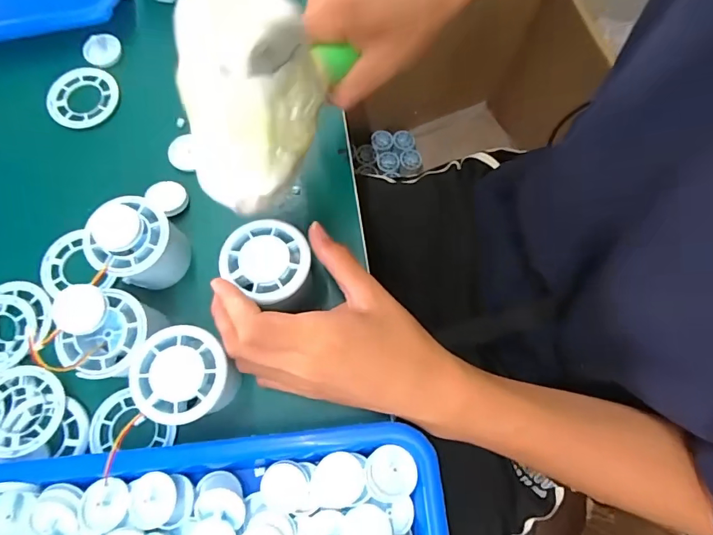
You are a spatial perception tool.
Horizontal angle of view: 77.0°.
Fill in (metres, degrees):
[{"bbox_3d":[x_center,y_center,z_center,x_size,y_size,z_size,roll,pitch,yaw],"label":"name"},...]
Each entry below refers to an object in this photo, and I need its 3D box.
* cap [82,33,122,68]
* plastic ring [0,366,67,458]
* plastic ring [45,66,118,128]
[{"bbox_3d":[-0.225,-0.191,0.395,0.031,0.005,0.031,1,85,-10],"label":"cap"},{"bbox_3d":[-0.228,0.097,0.303,0.056,0.010,0.056,-4,67,-1],"label":"plastic ring"},{"bbox_3d":[-0.234,-0.146,0.384,0.056,0.004,0.056,1,77,-5],"label":"plastic ring"}]

